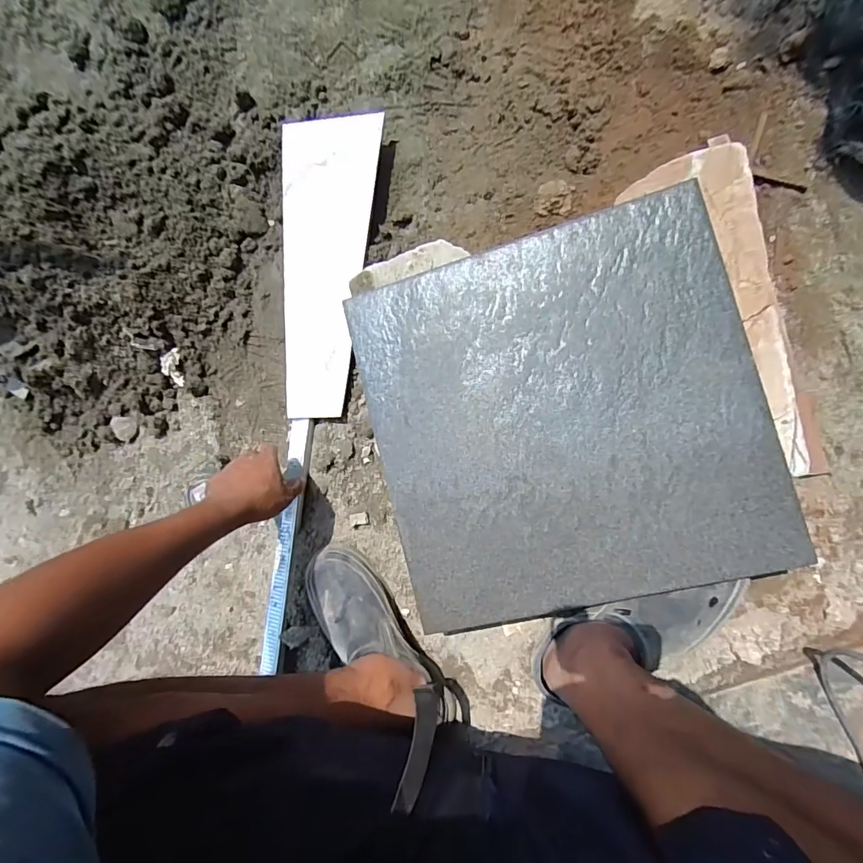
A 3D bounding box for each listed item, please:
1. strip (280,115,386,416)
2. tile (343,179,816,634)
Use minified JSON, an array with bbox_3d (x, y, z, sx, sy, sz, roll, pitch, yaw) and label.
[{"bbox_3d":[-0.137,-0.219,0.604,0.129,0.006,0.394,1,91,10],"label":"strip"},{"bbox_3d":[0.133,-0.014,0.479,0.388,0.006,0.387,-15,86,11],"label":"tile"}]

